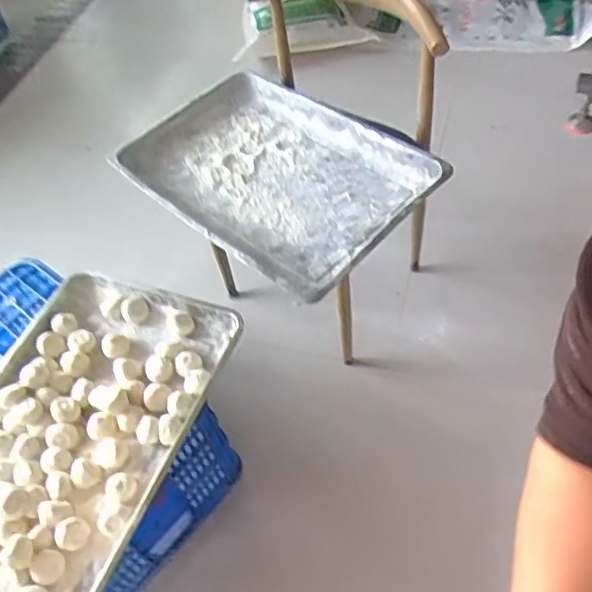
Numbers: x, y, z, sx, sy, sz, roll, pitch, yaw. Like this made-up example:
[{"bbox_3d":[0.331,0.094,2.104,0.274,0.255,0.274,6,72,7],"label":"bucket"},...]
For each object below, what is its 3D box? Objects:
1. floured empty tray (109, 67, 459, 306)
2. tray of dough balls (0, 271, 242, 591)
[{"bbox_3d":[-0.044,-0.229,1.180,0.530,0.077,0.358,36,69,29],"label":"floured empty tray"},{"bbox_3d":[-0.382,0.217,1.047,0.390,0.061,0.564,15,57,19],"label":"tray of dough balls"}]

